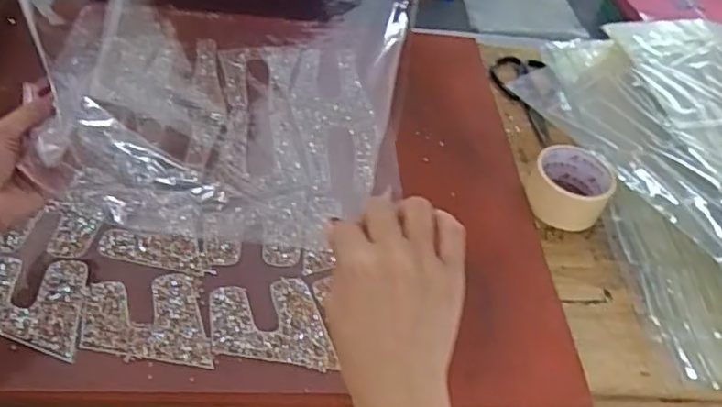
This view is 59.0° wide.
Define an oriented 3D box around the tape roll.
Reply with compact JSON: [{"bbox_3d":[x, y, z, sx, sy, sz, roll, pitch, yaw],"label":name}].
[{"bbox_3d":[0.241,-0.018,0.742,0.090,0.047,0.094,21,49,14],"label":"tape roll"}]

